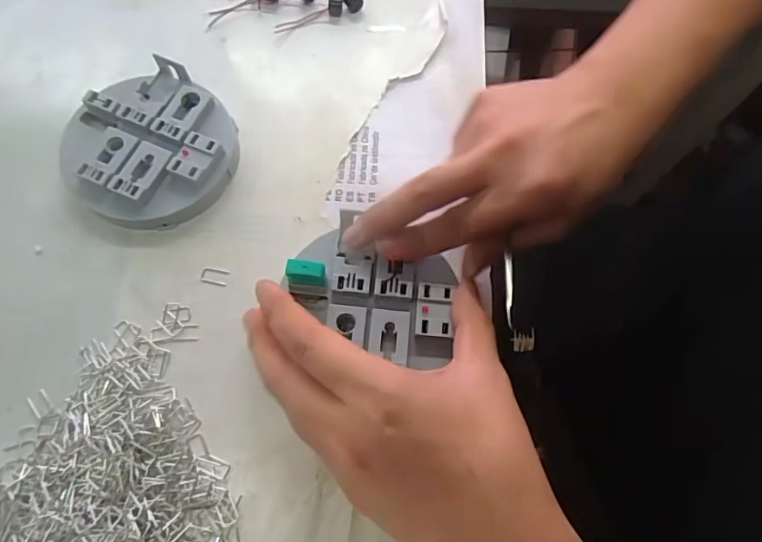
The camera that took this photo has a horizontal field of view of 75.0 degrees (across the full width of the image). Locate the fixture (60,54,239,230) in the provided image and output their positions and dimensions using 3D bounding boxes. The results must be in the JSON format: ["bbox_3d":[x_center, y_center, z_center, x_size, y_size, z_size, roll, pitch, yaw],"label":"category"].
[{"bbox_3d":[-0.143,-0.079,0.311,0.099,0.025,0.105,-9,69,-4],"label":"fixture"}]

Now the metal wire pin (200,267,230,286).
[{"bbox_3d":[-0.099,0.003,0.294,0.016,0.004,0.010,11,71,0],"label":"metal wire pin"}]

